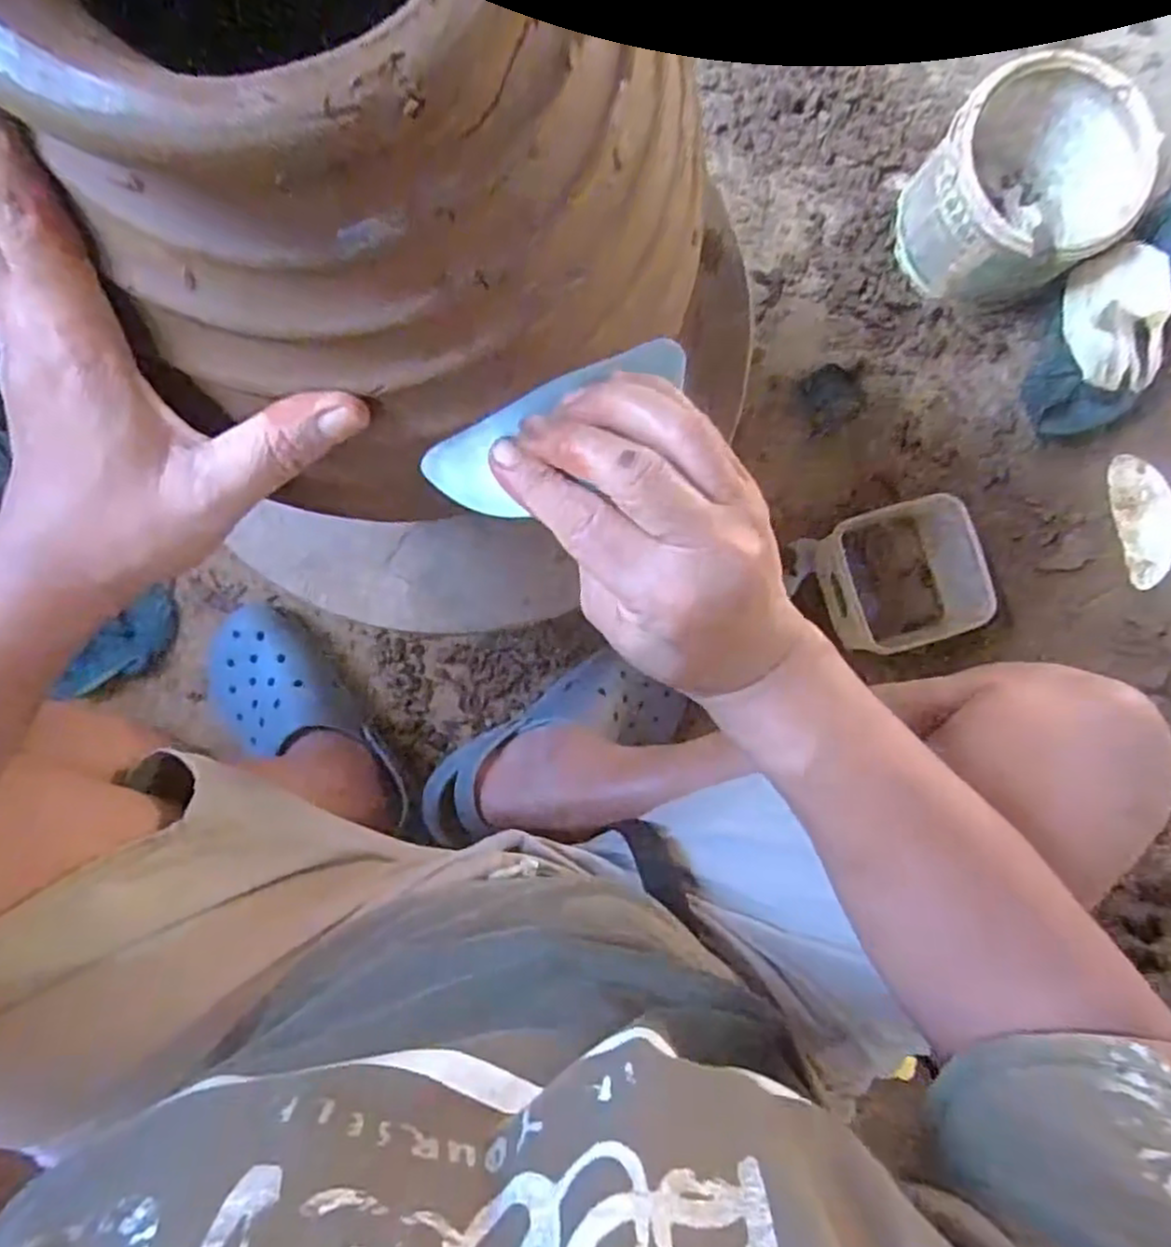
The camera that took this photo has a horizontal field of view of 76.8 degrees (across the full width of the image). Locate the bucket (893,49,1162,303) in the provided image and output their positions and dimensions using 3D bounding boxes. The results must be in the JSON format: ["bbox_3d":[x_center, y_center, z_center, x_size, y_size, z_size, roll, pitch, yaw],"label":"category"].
[{"bbox_3d":[0.414,-0.410,0.714,0.170,0.135,0.182,0,88,-1],"label":"bucket"}]

